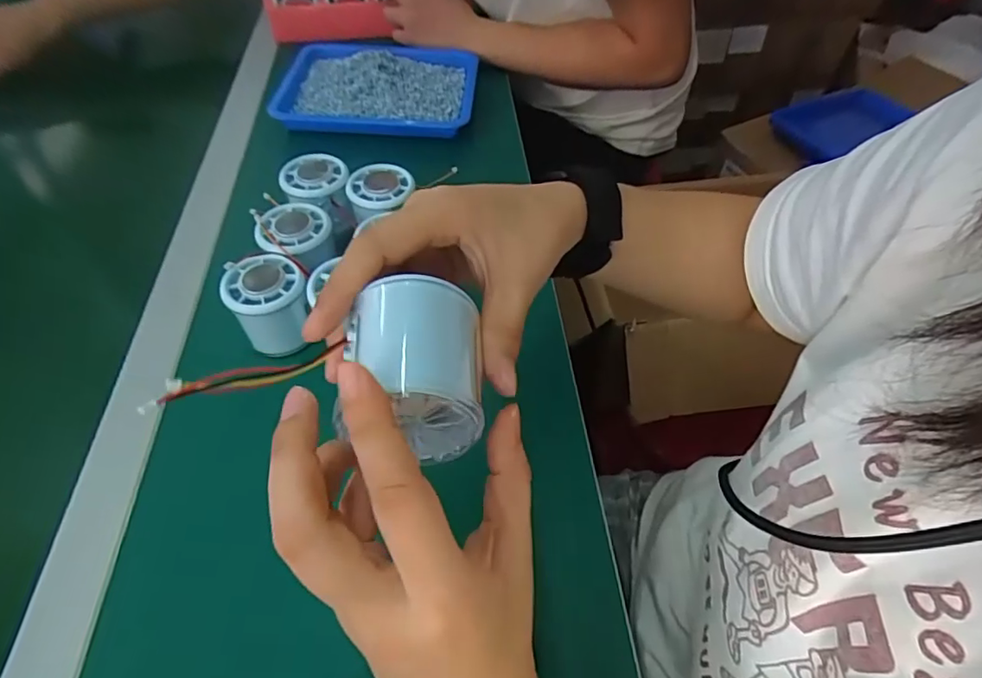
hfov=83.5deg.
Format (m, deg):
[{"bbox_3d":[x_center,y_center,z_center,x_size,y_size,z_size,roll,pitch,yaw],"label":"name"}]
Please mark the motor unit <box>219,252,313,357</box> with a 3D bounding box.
[{"bbox_3d":[-0.165,-0.026,0.415,0.053,0.057,0.054,-1,52,2],"label":"motor unit"}]

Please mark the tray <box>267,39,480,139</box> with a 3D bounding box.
[{"bbox_3d":[-0.138,-0.311,0.669,0.233,0.029,0.199,0,52,3],"label":"tray"}]

